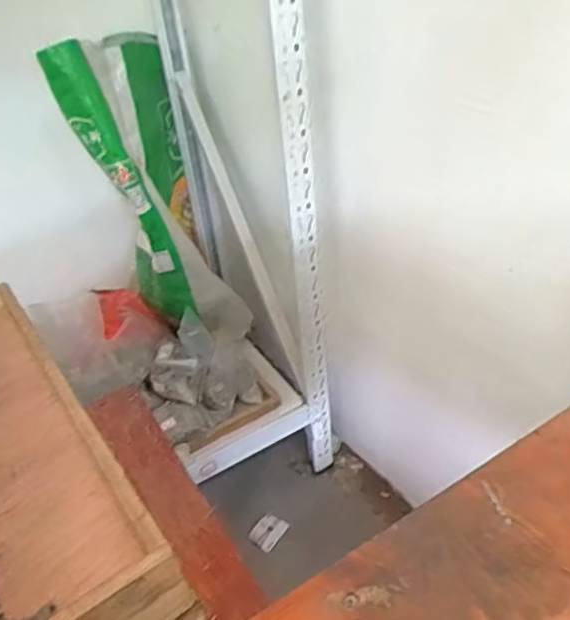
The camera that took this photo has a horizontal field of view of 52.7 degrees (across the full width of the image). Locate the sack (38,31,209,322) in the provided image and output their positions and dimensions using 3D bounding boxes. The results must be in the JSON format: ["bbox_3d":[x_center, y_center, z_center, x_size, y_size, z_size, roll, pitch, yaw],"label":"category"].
[{"bbox_3d":[-0.297,-0.276,1.182,0.150,0.517,0.368,-7,35,0],"label":"sack"}]

